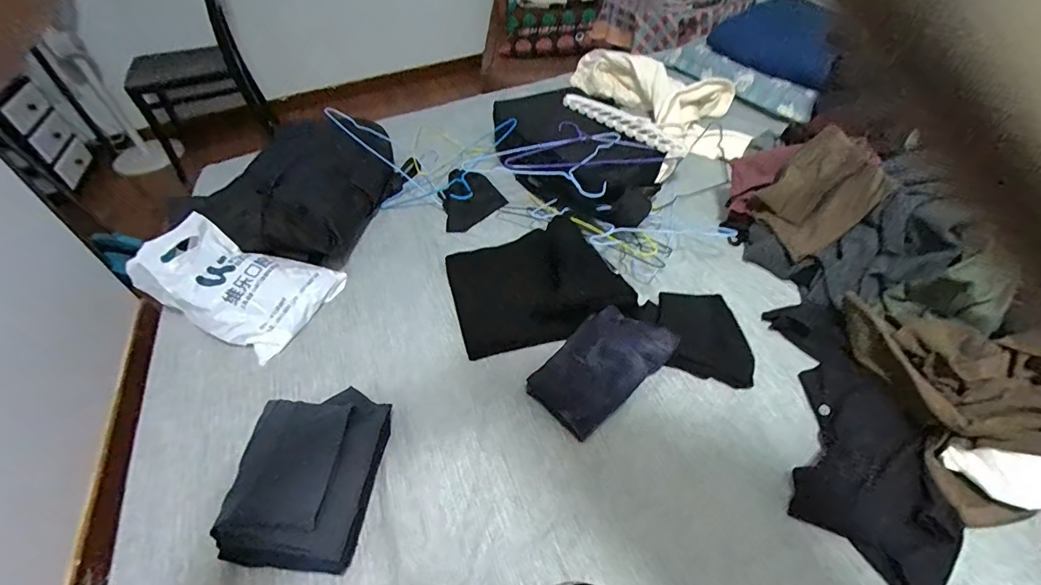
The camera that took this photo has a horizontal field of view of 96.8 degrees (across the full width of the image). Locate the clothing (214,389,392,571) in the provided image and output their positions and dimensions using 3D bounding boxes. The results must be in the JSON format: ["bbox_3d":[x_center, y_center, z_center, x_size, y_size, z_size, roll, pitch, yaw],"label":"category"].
[{"bbox_3d":[-0.276,0.243,0.614,0.163,0.108,0.212,-5,45,3],"label":"clothing"}]

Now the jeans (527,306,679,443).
[{"bbox_3d":[0.127,0.113,0.737,0.220,0.047,0.132,-35,54,-23],"label":"jeans"}]

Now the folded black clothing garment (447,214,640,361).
[{"bbox_3d":[0.018,-0.030,0.861,0.289,0.071,0.272,-15,49,-8],"label":"folded black clothing garment"}]

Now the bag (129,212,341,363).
[{"bbox_3d":[-0.527,-0.014,0.864,0.319,0.074,0.208,25,61,-7],"label":"bag"}]

